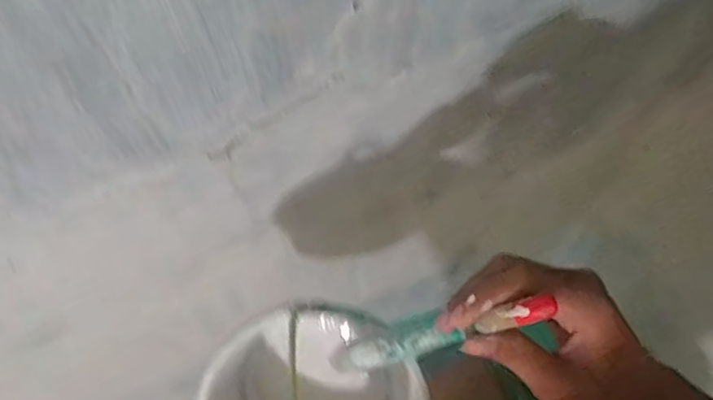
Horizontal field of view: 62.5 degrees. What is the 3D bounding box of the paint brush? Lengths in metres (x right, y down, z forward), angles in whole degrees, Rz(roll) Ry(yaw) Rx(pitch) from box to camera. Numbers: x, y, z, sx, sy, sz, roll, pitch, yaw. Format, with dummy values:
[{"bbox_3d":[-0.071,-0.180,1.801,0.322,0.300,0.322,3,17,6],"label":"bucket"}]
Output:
[{"bbox_3d":[0.049,0.078,0.336,0.027,0.140,0.020,20,59,-30],"label":"paint brush"}]

